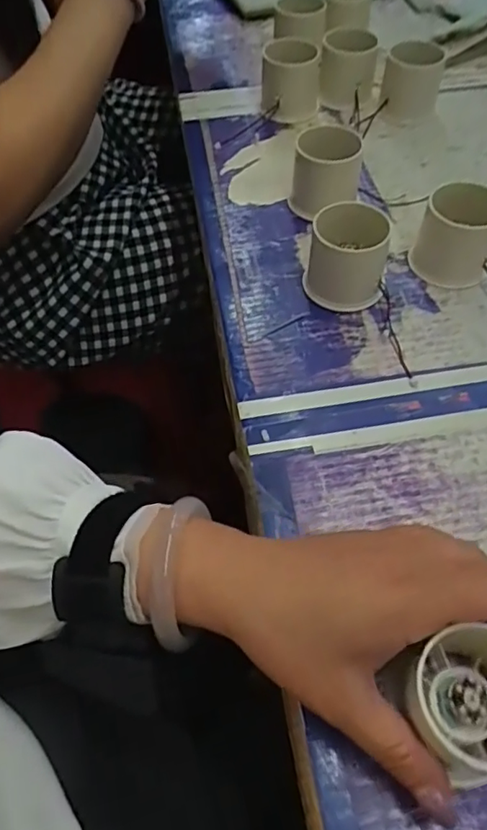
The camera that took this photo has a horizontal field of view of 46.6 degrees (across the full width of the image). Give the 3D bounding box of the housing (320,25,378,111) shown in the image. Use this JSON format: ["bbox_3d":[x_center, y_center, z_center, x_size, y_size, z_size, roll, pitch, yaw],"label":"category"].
[{"bbox_3d":[0.096,-0.317,0.519,0.049,0.051,0.047,10,57,9],"label":"housing"}]

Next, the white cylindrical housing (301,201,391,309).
[{"bbox_3d":[0.068,-0.103,0.378,0.053,0.053,0.052,3,56,4],"label":"white cylindrical housing"}]

